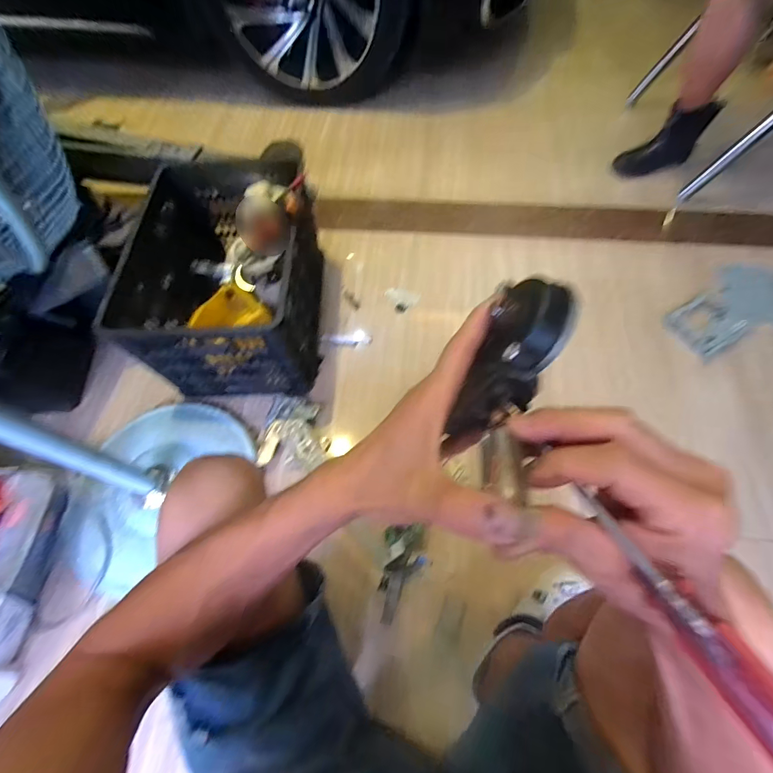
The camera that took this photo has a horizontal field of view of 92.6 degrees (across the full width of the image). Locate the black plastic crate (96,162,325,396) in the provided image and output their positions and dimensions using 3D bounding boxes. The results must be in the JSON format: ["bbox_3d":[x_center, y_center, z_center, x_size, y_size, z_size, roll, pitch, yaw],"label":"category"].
[{"bbox_3d":[-0.365,-0.261,0.903,0.377,0.294,0.524,1,64,4],"label":"black plastic crate"}]

